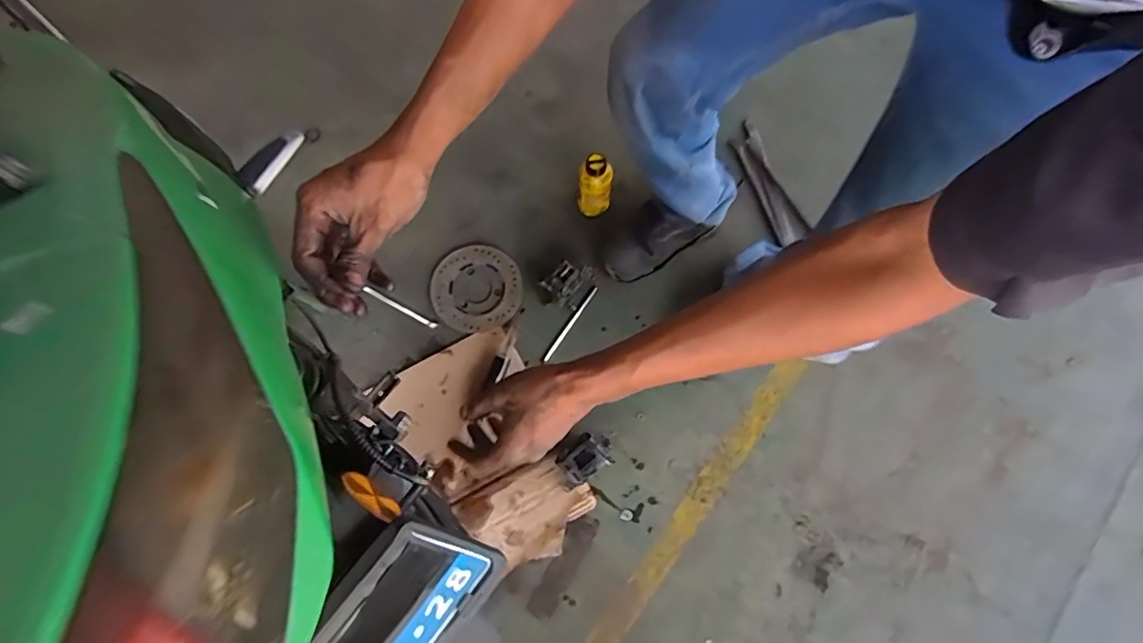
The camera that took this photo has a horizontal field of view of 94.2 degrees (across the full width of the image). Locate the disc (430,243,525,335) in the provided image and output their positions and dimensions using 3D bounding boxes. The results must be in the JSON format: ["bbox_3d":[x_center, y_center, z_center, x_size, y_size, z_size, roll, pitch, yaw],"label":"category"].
[{"bbox_3d":[-0.184,-0.065,1.040,0.174,0.013,0.176,0,75,0],"label":"disc"}]

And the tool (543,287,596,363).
[{"bbox_3d":[-0.002,0.002,1.011,0.014,0.010,0.166,33,78,8],"label":"tool"}]

